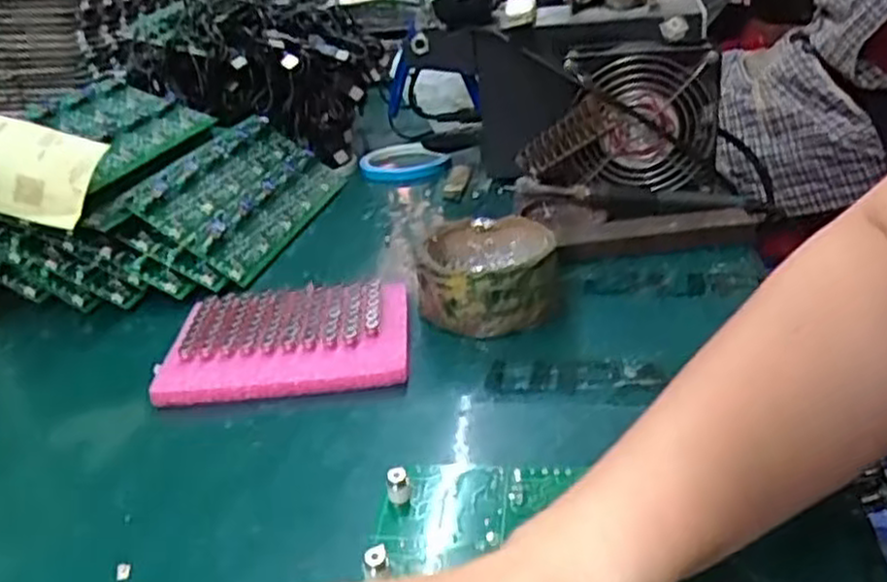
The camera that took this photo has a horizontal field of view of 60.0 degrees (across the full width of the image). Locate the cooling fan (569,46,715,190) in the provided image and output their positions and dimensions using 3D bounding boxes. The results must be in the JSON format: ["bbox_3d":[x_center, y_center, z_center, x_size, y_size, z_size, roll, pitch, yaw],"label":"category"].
[{"bbox_3d":[0.154,-0.124,0.605,0.114,0.118,0.039,4,28,17],"label":"cooling fan"}]

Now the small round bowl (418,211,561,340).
[{"bbox_3d":[0.029,-0.010,0.492,0.082,0.047,0.083,-1,27,7],"label":"small round bowl"}]

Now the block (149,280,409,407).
[{"bbox_3d":[-0.094,0.030,0.475,0.141,0.022,0.105,-5,27,-1],"label":"block"}]

